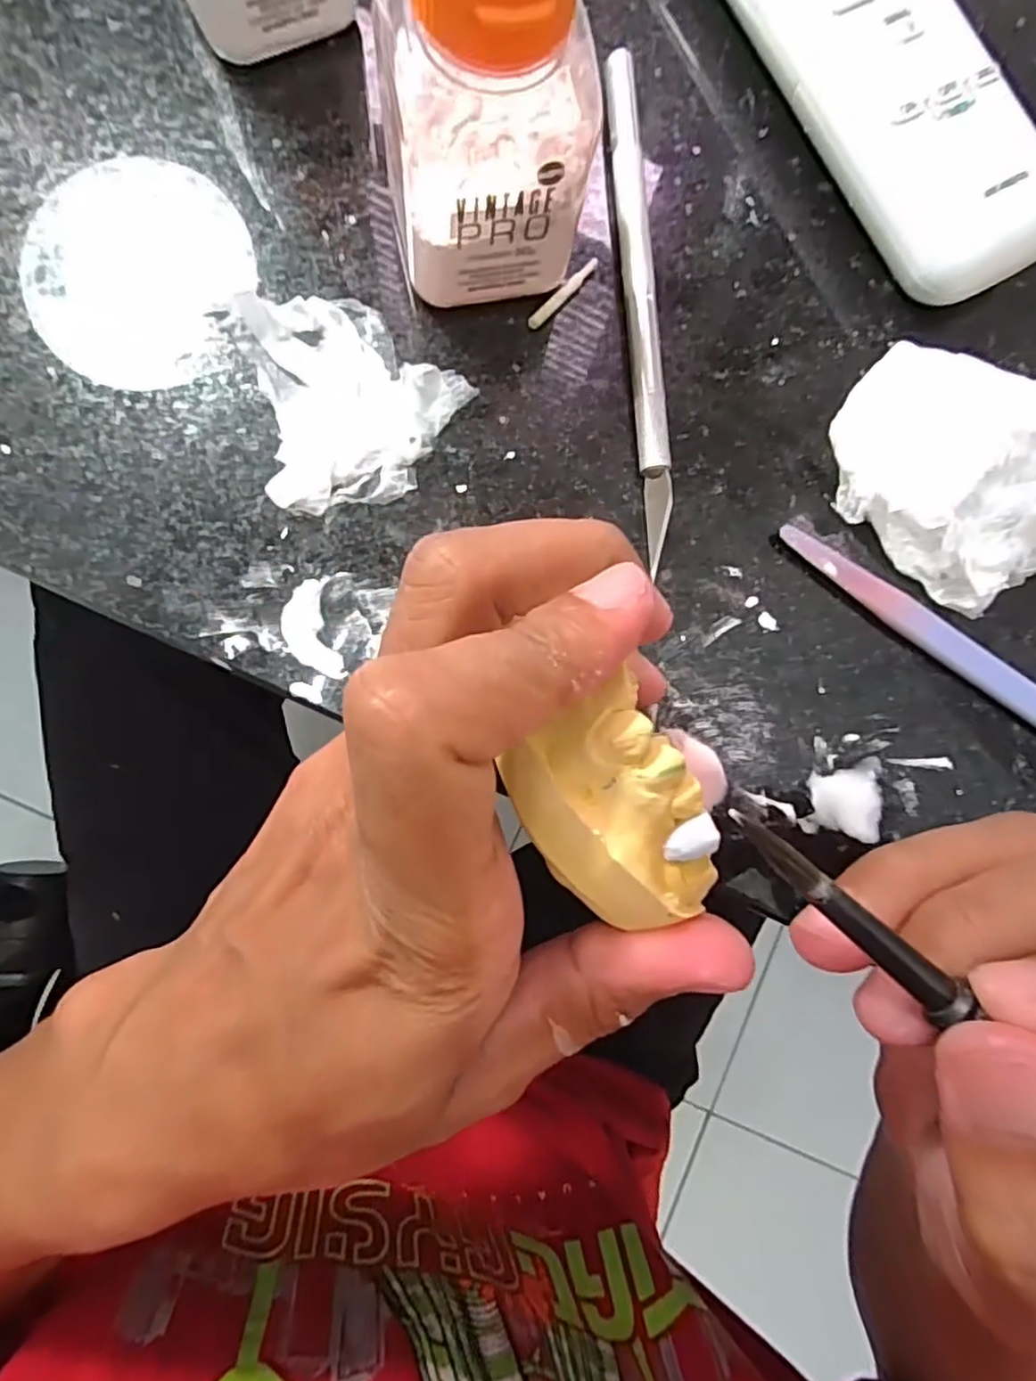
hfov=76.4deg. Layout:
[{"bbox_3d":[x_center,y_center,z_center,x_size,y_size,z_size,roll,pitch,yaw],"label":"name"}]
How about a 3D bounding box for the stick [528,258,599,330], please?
[{"bbox_3d":[0.012,-0.105,0.174,0.004,0.004,0.026,40,82,-2],"label":"stick"}]

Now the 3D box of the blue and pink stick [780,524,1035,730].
[{"bbox_3d":[0.127,-0.004,0.173,0.132,0.009,0.010,35,82,-2],"label":"blue and pink stick"}]

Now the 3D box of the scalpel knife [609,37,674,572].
[{"bbox_3d":[0.032,-0.101,0.174,0.008,0.007,0.135,-3,85,-7],"label":"scalpel knife"}]

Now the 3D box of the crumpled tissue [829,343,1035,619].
[{"bbox_3d":[0.129,-0.040,0.165,0.113,0.033,0.047,44,82,-1],"label":"crumpled tissue"}]

